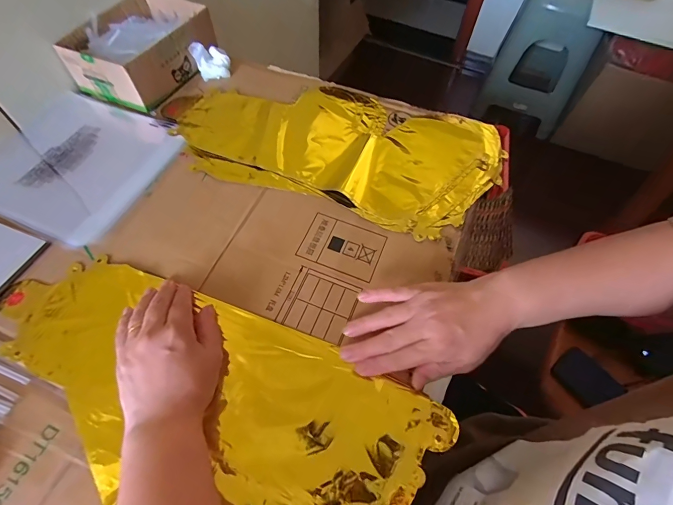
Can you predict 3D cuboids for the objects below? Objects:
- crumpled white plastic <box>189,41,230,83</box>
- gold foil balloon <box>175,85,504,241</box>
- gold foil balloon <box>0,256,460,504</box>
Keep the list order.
[{"bbox_3d":[-0.193,-0.297,0.549,0.051,0.038,0.032,-18,62,-13],"label":"crumpled white plastic"},{"bbox_3d":[0.000,-0.156,0.484,0.421,0.019,0.218,18,61,8],"label":"gold foil balloon"},{"bbox_3d":[-0.133,0.142,0.317,0.420,0.011,0.210,23,61,10],"label":"gold foil balloon"}]

